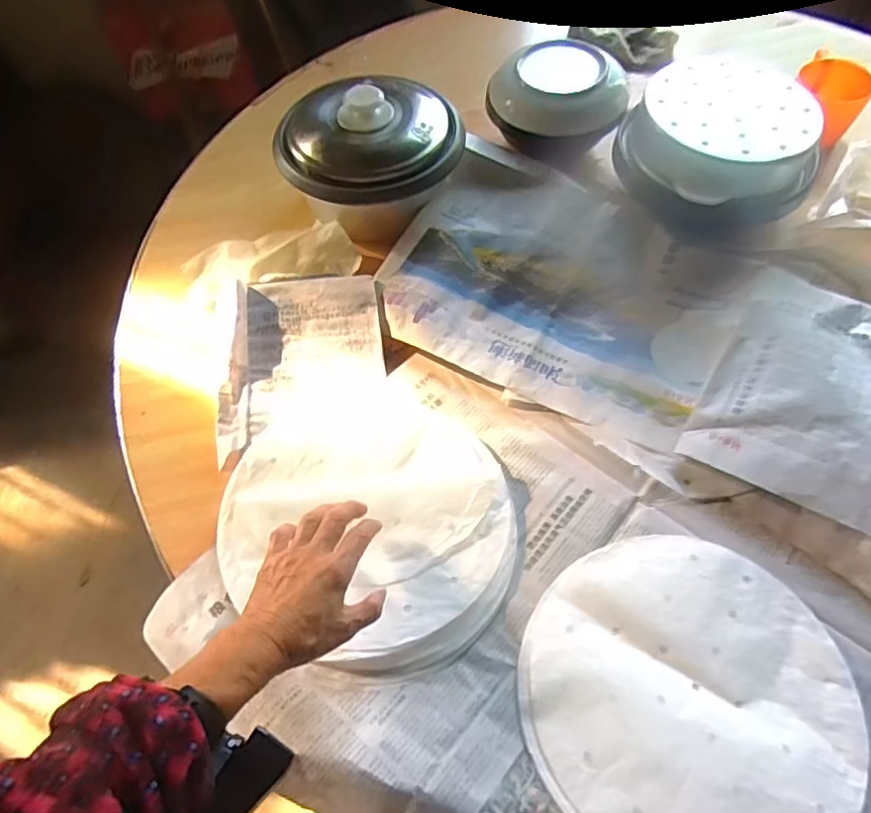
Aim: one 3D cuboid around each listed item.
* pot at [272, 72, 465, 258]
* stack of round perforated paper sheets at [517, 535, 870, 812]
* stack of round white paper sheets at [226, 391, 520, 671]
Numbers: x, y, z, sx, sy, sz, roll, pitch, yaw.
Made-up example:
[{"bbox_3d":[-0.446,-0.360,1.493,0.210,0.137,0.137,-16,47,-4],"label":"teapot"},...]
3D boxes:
[{"bbox_3d":[-0.081,-0.302,0.697,0.171,0.116,0.187,-2,60,3],"label":"pot"},{"bbox_3d":[0.195,0.223,0.463,0.244,0.025,0.239,-3,60,3],"label":"stack of round perforated paper sheets"},{"bbox_3d":[-0.059,0.098,0.551,0.273,0.020,0.235,27,66,18],"label":"stack of round white paper sheets"}]

